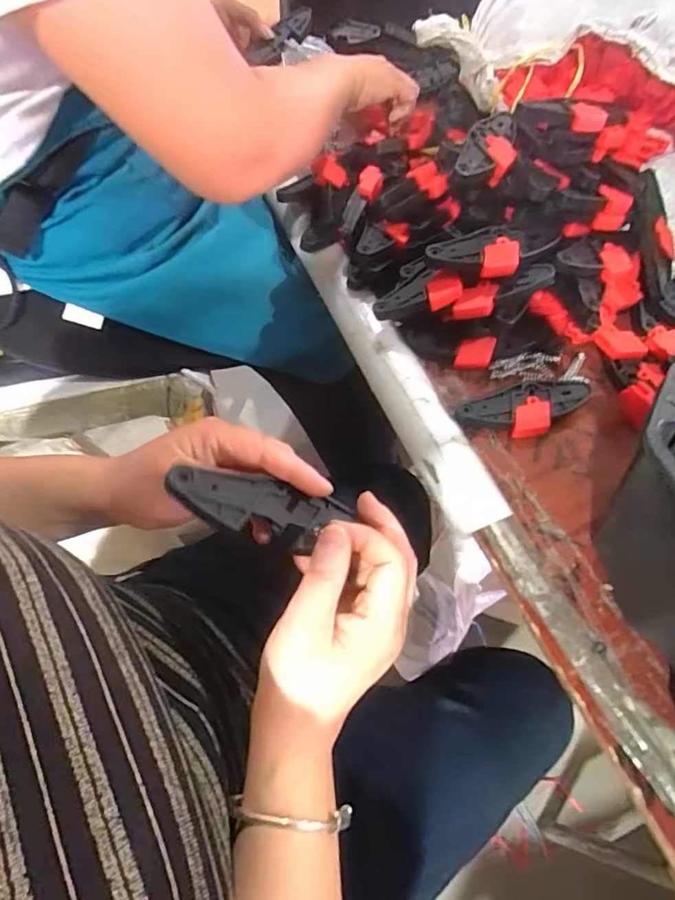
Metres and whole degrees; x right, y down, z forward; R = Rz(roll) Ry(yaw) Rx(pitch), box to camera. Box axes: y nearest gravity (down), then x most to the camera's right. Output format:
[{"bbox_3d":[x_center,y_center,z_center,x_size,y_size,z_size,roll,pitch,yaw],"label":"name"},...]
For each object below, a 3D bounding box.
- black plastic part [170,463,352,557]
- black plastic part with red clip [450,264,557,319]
[{"bbox_3d":[-0.041,0.034,0.288,0.106,0.008,0.035,15,55,-21],"label":"black plastic part"},{"bbox_3d":[0.145,-0.141,0.441,0.088,0.015,0.025,-21,59,6],"label":"black plastic part with red clip"}]

